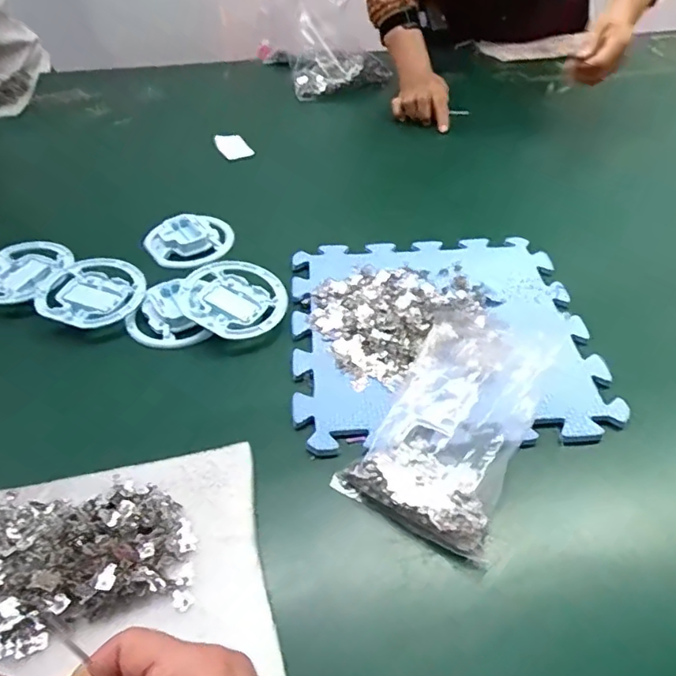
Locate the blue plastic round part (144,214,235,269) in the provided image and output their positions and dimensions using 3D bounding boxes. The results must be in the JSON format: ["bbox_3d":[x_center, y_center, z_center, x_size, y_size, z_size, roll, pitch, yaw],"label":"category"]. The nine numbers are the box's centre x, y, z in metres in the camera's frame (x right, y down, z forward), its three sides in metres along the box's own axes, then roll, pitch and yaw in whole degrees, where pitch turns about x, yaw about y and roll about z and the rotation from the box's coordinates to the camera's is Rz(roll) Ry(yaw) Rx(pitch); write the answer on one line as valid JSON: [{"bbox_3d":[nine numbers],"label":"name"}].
[{"bbox_3d":[-0.176,-0.118,0.694,0.101,0.024,0.096,-1,45,1],"label":"blue plastic round part"}]

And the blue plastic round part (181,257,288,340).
[{"bbox_3d":[-0.107,-0.043,0.592,0.105,0.020,0.093,16,47,16],"label":"blue plastic round part"}]

